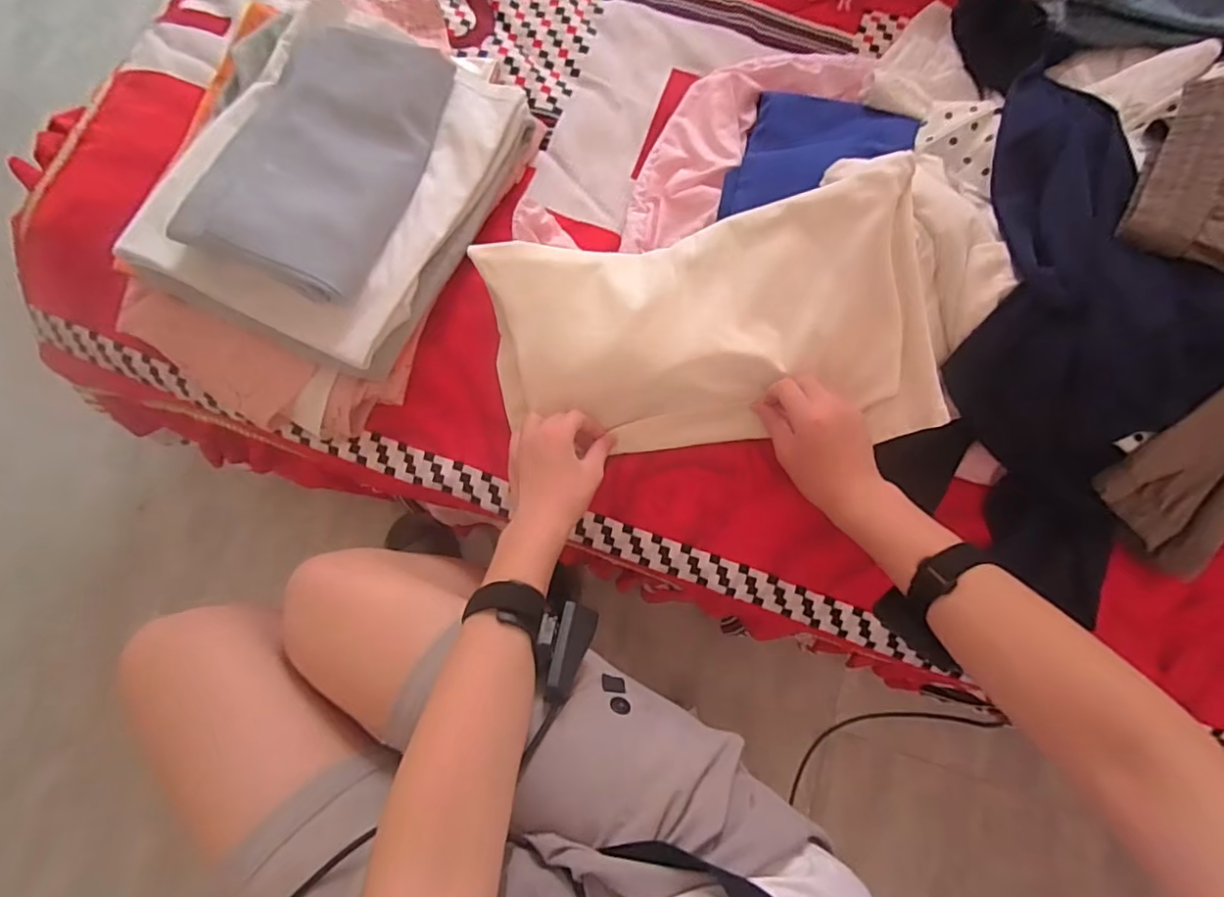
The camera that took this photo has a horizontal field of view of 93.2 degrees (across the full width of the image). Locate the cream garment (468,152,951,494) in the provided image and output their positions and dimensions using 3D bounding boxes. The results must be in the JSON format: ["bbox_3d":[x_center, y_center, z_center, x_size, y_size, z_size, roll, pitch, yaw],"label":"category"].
[{"bbox_3d":[0.084,-0.109,0.542,0.386,0.114,0.218,-8,79,-2],"label":"cream garment"}]

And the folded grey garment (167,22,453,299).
[{"bbox_3d":[-0.256,-0.270,0.524,0.149,0.031,0.267,21,71,-16],"label":"folded grey garment"}]

